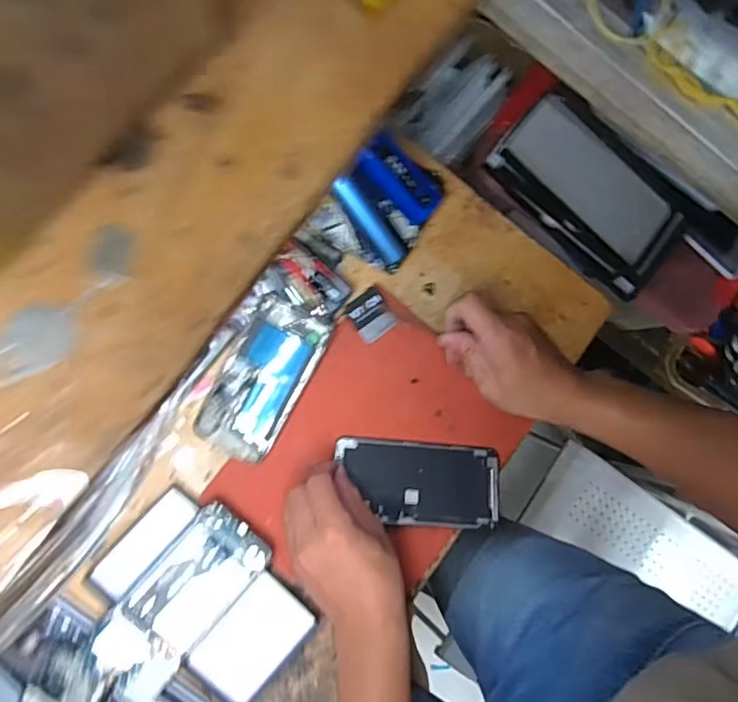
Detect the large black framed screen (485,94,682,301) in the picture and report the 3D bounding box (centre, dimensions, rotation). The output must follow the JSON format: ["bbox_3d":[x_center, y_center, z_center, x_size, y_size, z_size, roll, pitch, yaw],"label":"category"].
[{"bbox_3d":[0.220,-0.156,0.561,0.195,0.035,0.111,43,82,-4],"label":"large black framed screen"}]

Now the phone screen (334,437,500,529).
[{"bbox_3d":[0.046,0.119,0.513,0.147,0.007,0.073,4,69,-5],"label":"phone screen"}]

